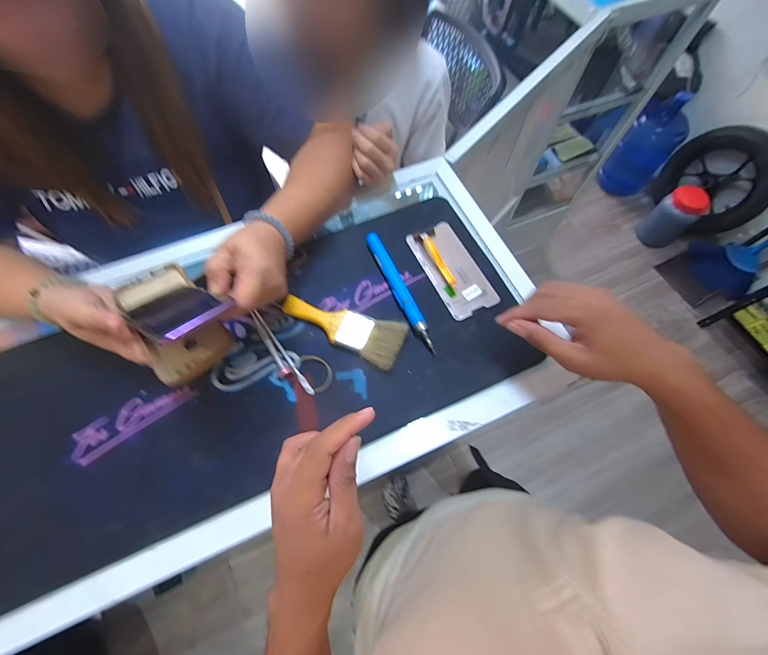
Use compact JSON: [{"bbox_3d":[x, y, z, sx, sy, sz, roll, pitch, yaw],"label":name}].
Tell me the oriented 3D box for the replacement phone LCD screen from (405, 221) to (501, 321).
[{"bbox_3d":[0.096,-0.086,0.470,0.071,0.021,0.146,-24,69,-10],"label":"replacement phone LCD screen"}]

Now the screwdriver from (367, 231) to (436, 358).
[{"bbox_3d":[0.021,-0.051,0.456,0.018,0.019,0.188,-22,69,-9],"label":"screwdriver"}]

